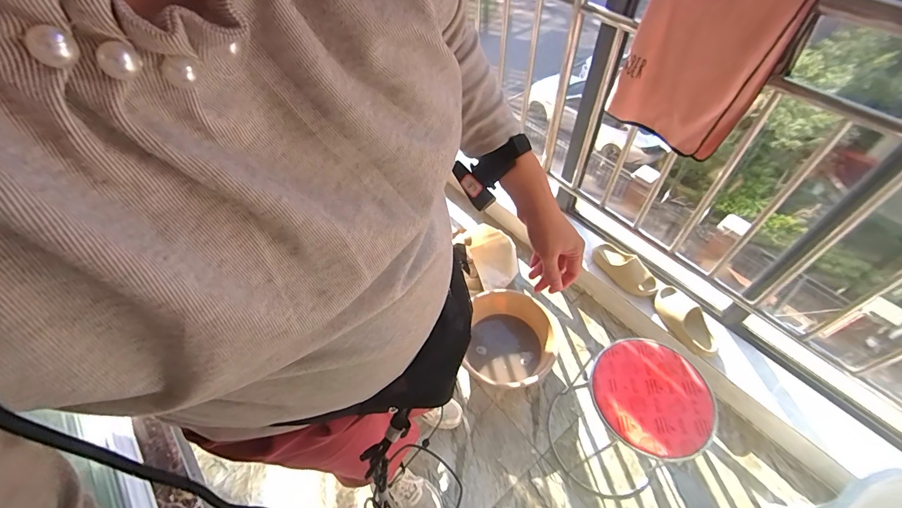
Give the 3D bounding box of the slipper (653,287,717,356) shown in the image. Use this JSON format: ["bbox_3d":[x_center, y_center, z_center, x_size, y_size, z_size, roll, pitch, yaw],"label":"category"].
[{"bbox_3d":[0.791,0.221,1.334,0.097,0.055,0.251,-14,54,-8],"label":"slipper"}]

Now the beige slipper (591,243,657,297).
[{"bbox_3d":[0.666,0.059,1.517,0.107,0.069,0.256,-29,57,-18],"label":"beige slipper"}]

